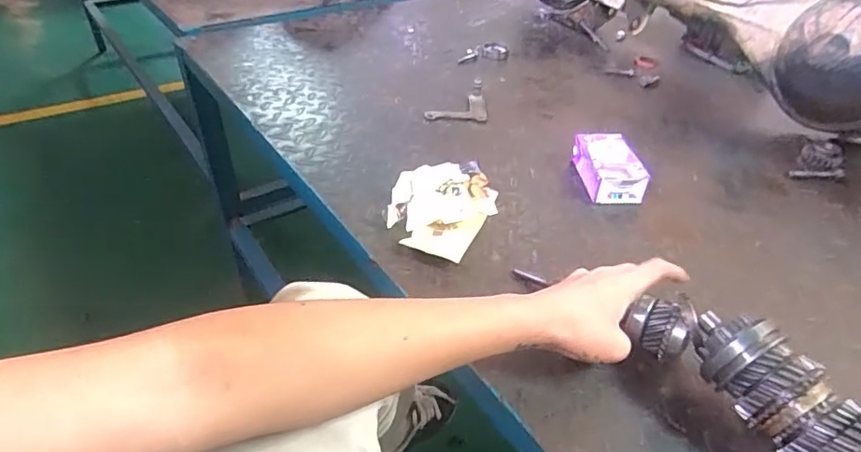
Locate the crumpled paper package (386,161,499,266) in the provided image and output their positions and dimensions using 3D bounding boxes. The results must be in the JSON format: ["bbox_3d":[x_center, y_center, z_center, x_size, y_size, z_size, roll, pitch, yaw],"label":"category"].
[{"bbox_3d":[0.011,-0.029,0.599,0.106,0.053,0.134,20,43,21],"label":"crumpled paper package"}]

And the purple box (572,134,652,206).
[{"bbox_3d":[0.227,-0.075,0.678,0.071,0.046,0.101,0,40,-2],"label":"purple box"}]

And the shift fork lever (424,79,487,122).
[{"bbox_3d":[0.040,-0.195,0.824,0.093,0.025,0.085,2,40,0],"label":"shift fork lever"}]

